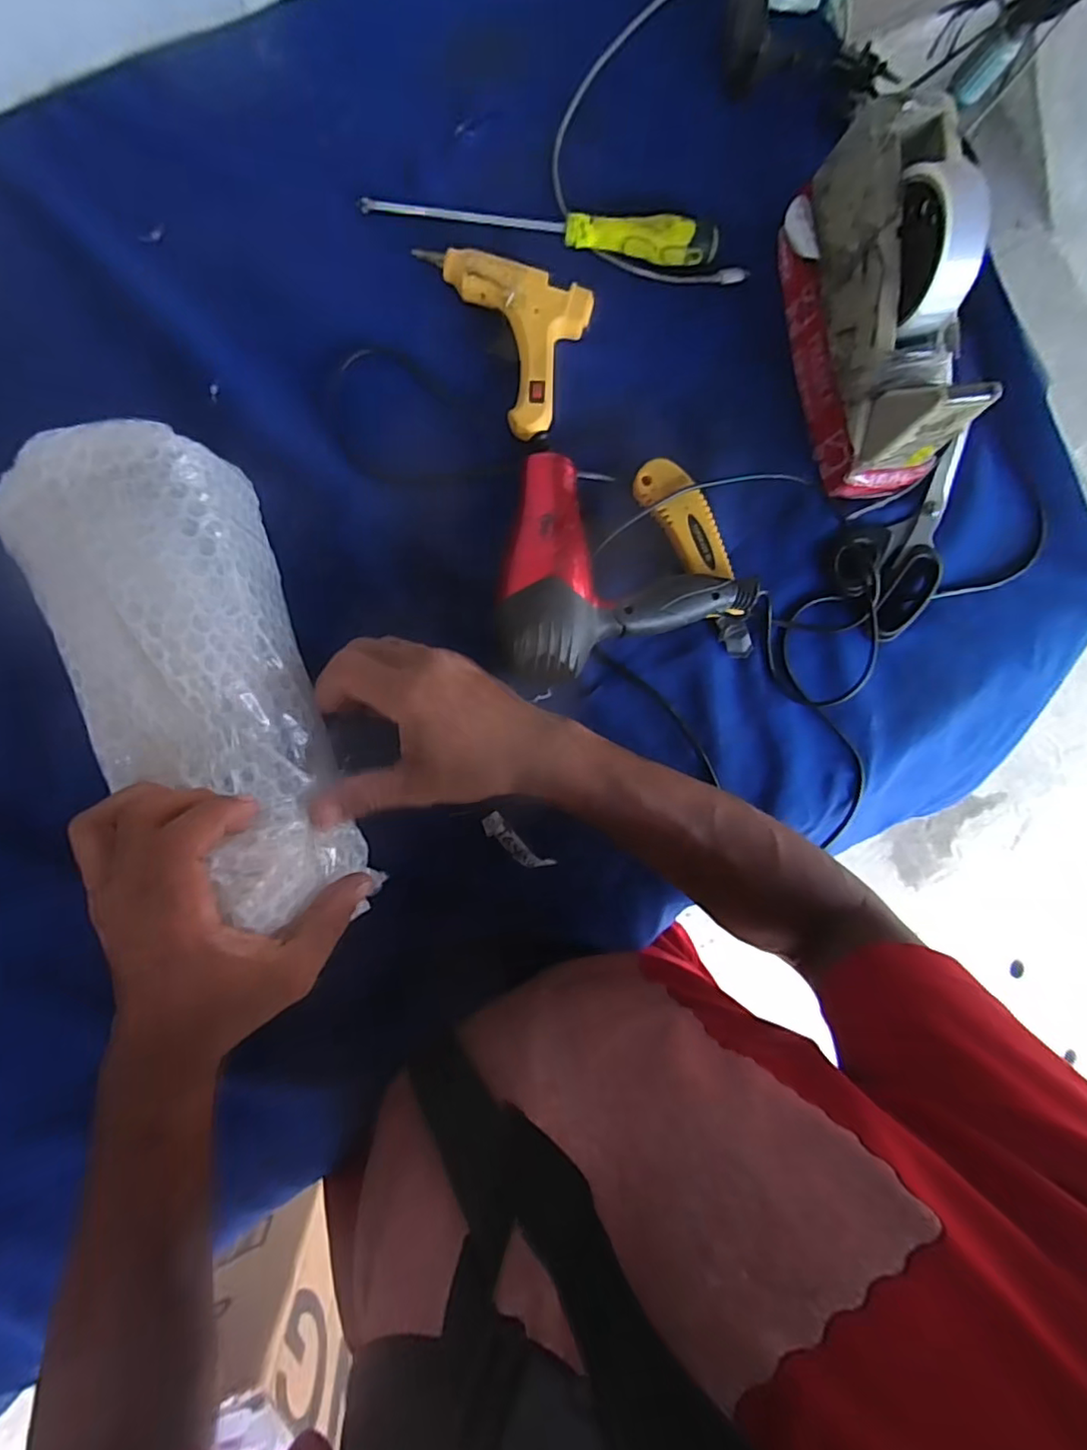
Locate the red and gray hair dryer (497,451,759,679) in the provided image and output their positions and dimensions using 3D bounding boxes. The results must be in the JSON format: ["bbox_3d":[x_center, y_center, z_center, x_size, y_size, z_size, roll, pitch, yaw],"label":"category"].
[{"bbox_3d":[0.043,-0.093,0.406,0.181,0.062,0.164,33,84,-6],"label":"red and gray hair dryer"}]

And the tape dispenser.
[{"bbox_3d":[0.234,-0.281,0.416,0.079,0.114,0.217,-19,91,-8],"label":"tape dispenser"}]

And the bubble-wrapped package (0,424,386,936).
[{"bbox_3d":[-0.177,-0.022,0.321,0.105,0.083,0.259,-24,90,-8],"label":"bubble-wrapped package"}]

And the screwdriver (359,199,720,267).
[{"bbox_3d":[0.002,-0.358,0.427,0.248,0.022,0.024,5,87,-8],"label":"screwdriver"}]

